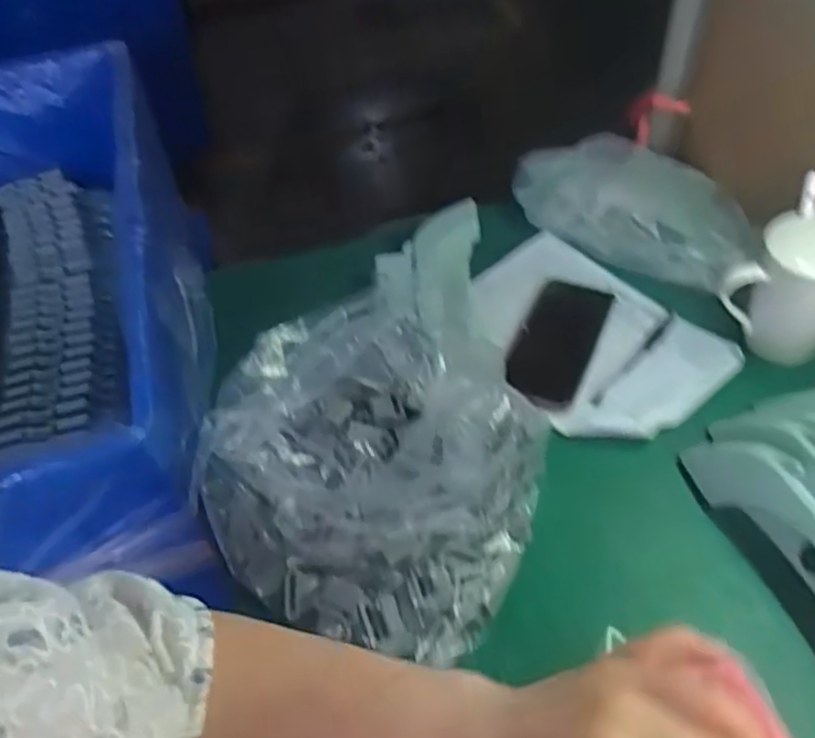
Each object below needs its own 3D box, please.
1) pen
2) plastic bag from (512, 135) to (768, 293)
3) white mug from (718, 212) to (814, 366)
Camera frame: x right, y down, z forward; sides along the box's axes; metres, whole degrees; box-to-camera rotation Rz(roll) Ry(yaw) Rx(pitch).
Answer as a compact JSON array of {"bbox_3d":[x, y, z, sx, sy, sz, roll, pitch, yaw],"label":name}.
[{"bbox_3d":[0.219,-0.009,0.699,0.011,0.013,0.136,35,61,29],"label":"pen"},{"bbox_3d":[0.251,-0.174,0.801,0.271,0.075,0.137,27,57,25],"label":"plastic bag"},{"bbox_3d":[0.343,-0.070,0.651,0.099,0.117,0.075,23,56,23],"label":"white mug"}]

